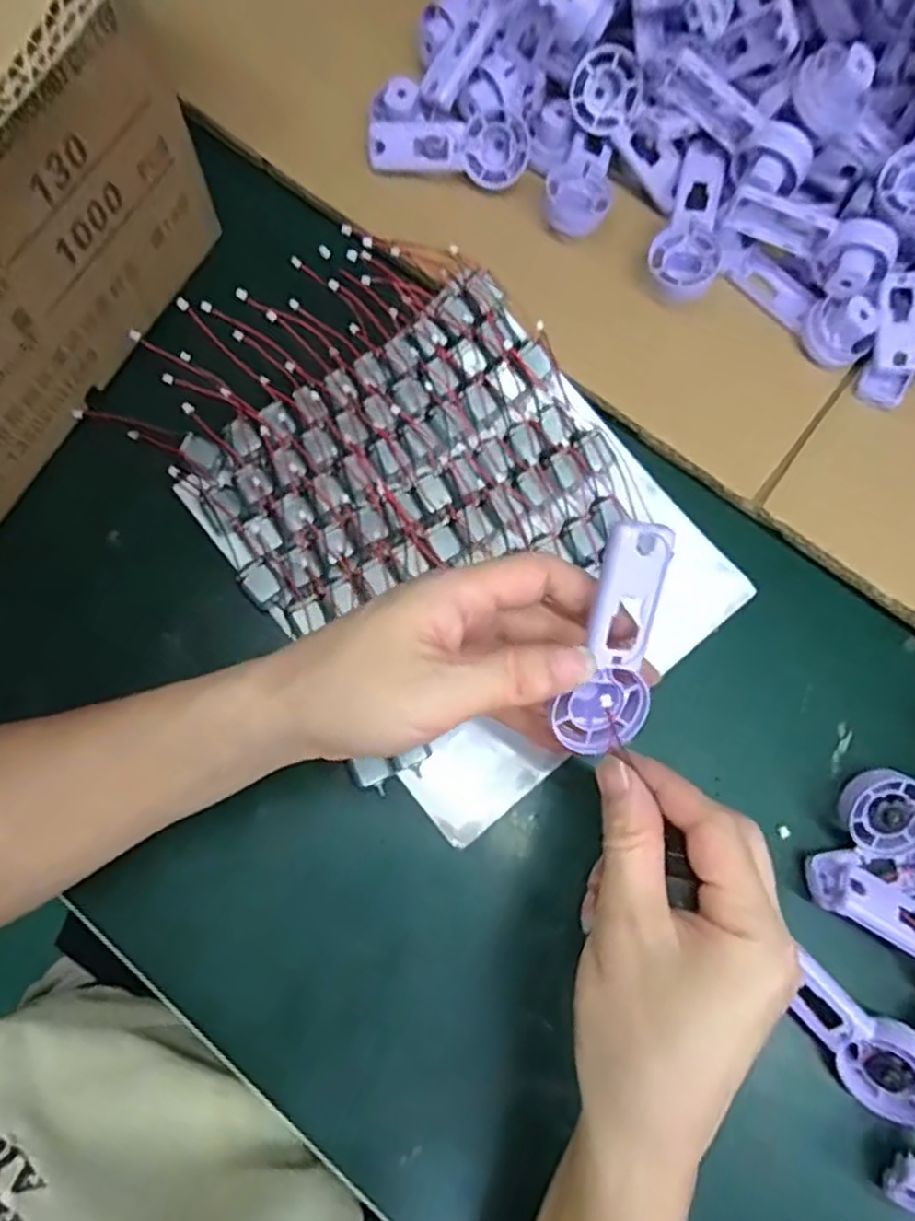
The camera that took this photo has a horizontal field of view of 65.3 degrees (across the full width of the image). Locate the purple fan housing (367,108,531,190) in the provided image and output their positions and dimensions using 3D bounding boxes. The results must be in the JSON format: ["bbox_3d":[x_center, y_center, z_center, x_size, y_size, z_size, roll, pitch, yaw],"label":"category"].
[{"bbox_3d":[-0.005,-0.272,0.423,0.091,0.024,0.038,0,116,1],"label":"purple fan housing"}]

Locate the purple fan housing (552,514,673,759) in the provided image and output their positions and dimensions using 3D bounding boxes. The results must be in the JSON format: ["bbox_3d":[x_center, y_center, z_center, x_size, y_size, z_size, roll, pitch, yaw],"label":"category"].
[{"bbox_3d":[0.060,0.013,0.271,0.036,0.017,0.096,7,116,0],"label":"purple fan housing"}]

